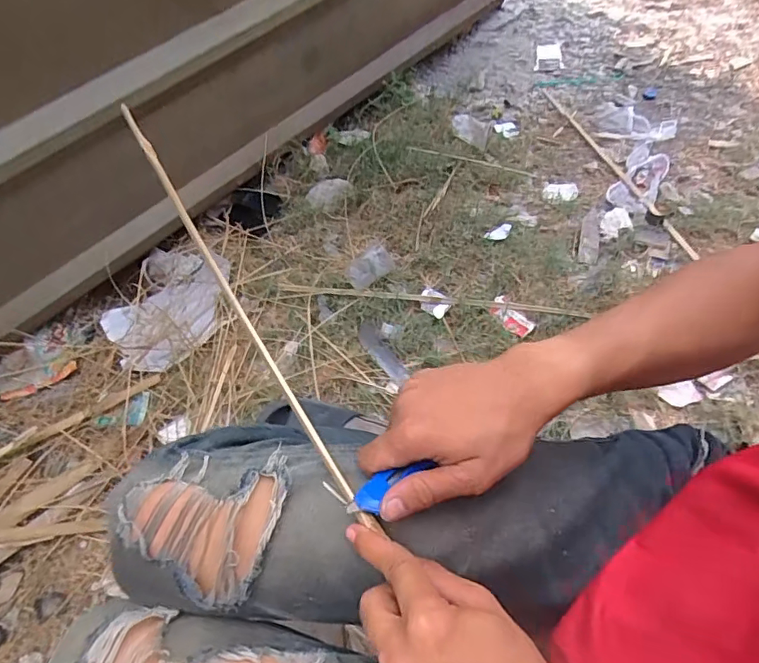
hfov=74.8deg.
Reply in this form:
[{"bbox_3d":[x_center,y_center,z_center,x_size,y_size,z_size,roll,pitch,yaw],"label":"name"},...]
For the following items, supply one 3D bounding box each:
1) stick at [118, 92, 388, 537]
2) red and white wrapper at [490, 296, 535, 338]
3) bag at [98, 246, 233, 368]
[{"bbox_3d":[-0.125,-0.042,0.402,0.010,0.012,0.440,-28,69,-17],"label":"stick"},{"bbox_3d":[0.241,-0.029,0.918,0.050,0.007,0.094,-30,57,-14],"label":"red and white wrapper"},{"bbox_3d":[-0.422,-0.050,1.004,0.243,0.043,0.284,23,61,21],"label":"bag"}]

